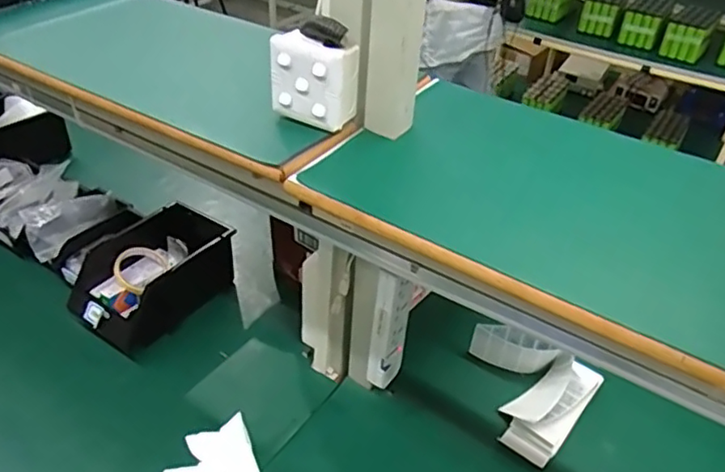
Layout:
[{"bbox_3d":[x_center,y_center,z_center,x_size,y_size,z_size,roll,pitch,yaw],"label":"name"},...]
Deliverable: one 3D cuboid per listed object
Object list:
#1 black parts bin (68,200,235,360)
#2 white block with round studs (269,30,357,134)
[{"bbox_3d":[-0.357,0.067,1.040,0.174,0.107,0.267,29,44,27],"label":"black parts bin"},{"bbox_3d":[-0.053,-0.169,0.646,0.084,0.087,0.044,21,42,22],"label":"white block with round studs"}]

